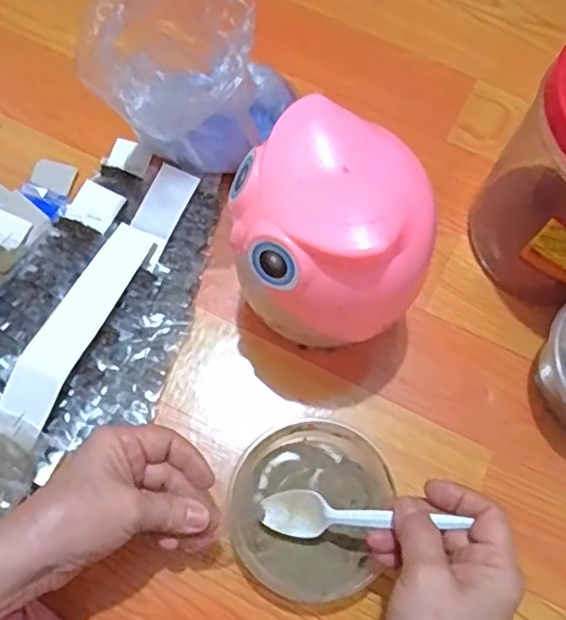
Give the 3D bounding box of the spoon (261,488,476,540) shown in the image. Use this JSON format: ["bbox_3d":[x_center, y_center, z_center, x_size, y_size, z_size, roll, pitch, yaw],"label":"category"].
[{"bbox_3d":[0.045,0.131,0.391,0.135,0.006,0.030,-8,66,33],"label":"spoon"}]

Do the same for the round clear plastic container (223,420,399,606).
[{"bbox_3d":[0.016,0.137,0.435,0.106,0.042,0.114,1,70,-2],"label":"round clear plastic container"}]

